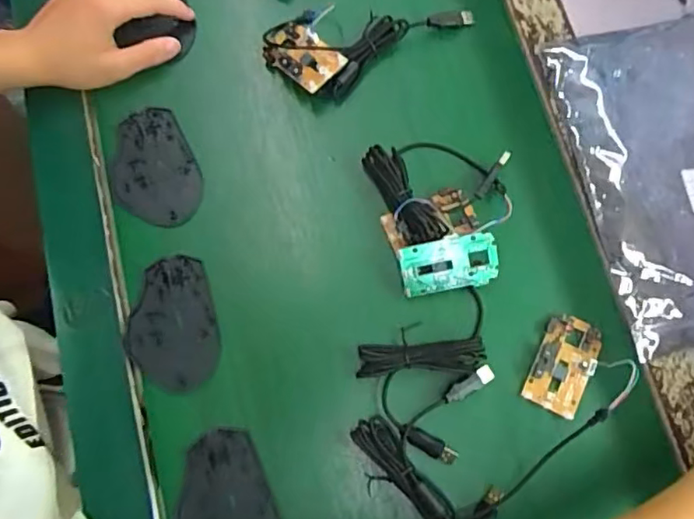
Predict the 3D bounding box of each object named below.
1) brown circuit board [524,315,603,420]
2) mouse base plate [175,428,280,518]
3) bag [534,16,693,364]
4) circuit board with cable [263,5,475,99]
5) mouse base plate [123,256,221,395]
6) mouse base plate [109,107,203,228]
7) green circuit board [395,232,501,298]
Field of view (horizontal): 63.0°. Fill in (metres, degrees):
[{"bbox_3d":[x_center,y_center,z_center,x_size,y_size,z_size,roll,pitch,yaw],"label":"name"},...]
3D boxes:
[{"bbox_3d":[0.176,0.084,0.458,0.044,0.012,0.077,25,77,6],"label":"brown circuit board"},{"bbox_3d":[-0.094,0.190,0.427,0.073,0.007,0.109,-24,77,-6],"label":"mouse base plate"},{"bbox_3d":[0.307,-0.063,0.488,0.193,0.019,0.315,-13,76,-3],"label":"bag"},{"bbox_3d":[0.015,-0.216,0.522,0.180,0.027,0.089,-32,78,-8],"label":"circuit board with cable"},{"bbox_3d":[-0.144,0.054,0.464,0.072,0.004,0.107,-15,76,-4],"label":"mouse base plate"},{"bbox_3d":[-0.171,-0.079,0.496,0.073,0.006,0.110,-23,77,-6],"label":"mouse base plate"},{"bbox_3d":[0.083,0.005,0.460,0.076,0.006,0.045,-10,111,3],"label":"green circuit board"}]

